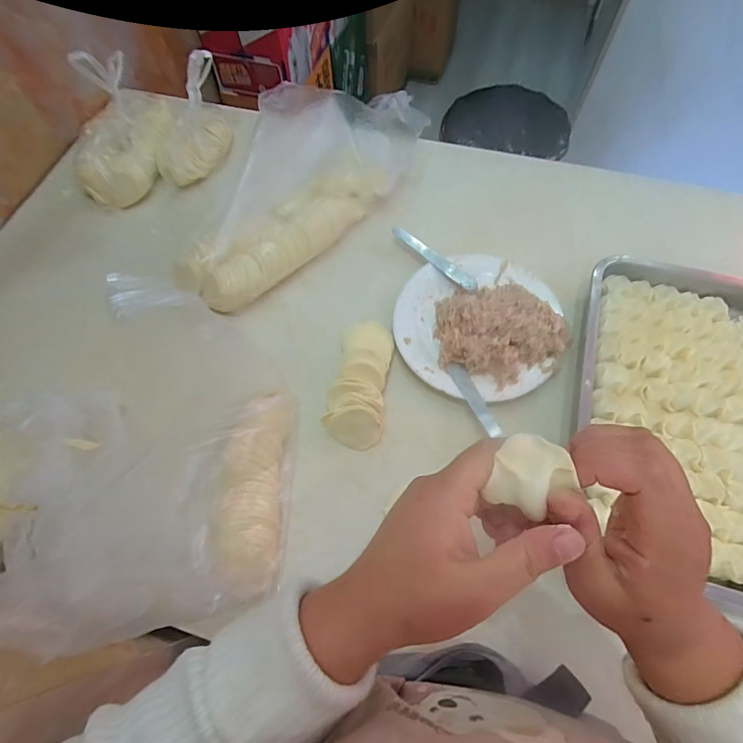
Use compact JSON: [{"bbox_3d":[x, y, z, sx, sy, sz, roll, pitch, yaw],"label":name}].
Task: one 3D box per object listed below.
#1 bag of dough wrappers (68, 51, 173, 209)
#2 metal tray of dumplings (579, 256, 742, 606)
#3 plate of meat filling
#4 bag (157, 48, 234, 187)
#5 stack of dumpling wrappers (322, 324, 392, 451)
[{"bbox_3d":[-0.423,-0.400,0.666,0.134,0.141,0.203,-9,66,-3],"label":"bag of dough wrappers"},{"bbox_3d":[0.399,0.048,0.486,0.305,0.041,0.403,13,67,7],"label":"metal tray of dumplings"},{"bbox_3d":[0.143,-0.066,0.555,0.213,0.048,0.209,-1,66,1],"label":"plate of meat filling"},{"bbox_3d":[-0.295,-0.405,0.679,0.070,0.126,0.167,17,68,9],"label":"bag"},{"bbox_3d":[-0.014,0.008,0.526,0.072,0.036,0.176,7,66,4],"label":"stack of dumpling wrappers"}]

